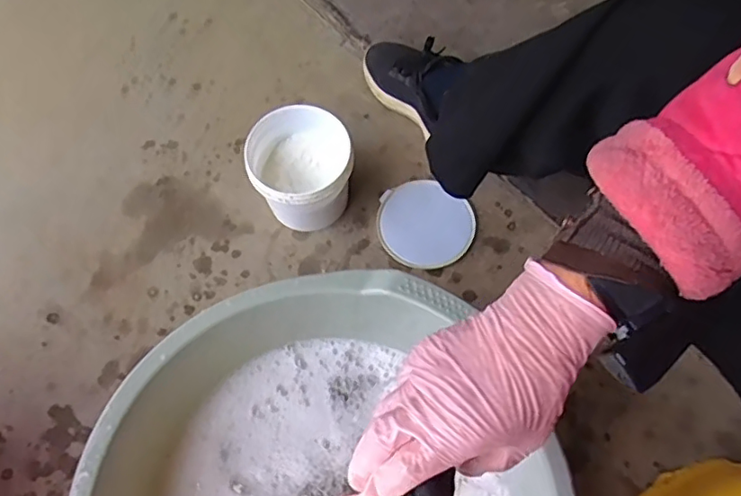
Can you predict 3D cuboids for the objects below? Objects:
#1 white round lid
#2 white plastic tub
[{"bbox_3d":[0.071,-0.031,0.782,0.125,0.015,0.121,-1,65,3],"label":"white round lid"},{"bbox_3d":[-0.080,-0.090,0.737,0.117,0.128,0.119,0,67,1],"label":"white plastic tub"}]

